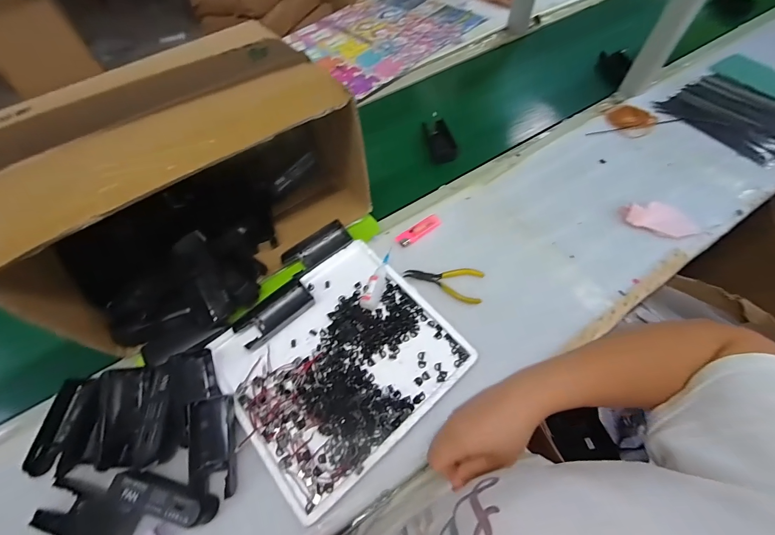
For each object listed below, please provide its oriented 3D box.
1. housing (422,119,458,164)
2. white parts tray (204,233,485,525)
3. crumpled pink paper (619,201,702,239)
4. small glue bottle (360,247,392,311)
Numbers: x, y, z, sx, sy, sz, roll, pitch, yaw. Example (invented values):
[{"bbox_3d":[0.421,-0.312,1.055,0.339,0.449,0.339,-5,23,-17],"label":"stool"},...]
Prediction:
[{"bbox_3d":[0.106,-0.256,0.678,0.051,0.021,0.105,-8,60,-3],"label":"housing"},{"bbox_3d":[-0.063,0.115,0.438,0.269,0.018,0.246,-38,66,-19],"label":"white parts tray"},{"bbox_3d":[0.444,-0.081,0.546,0.118,0.020,0.056,24,63,14],"label":"crumpled pink paper"},{"bbox_3d":[-0.013,0.015,0.488,0.022,0.022,0.098,16,62,11],"label":"small glue bottle"}]

